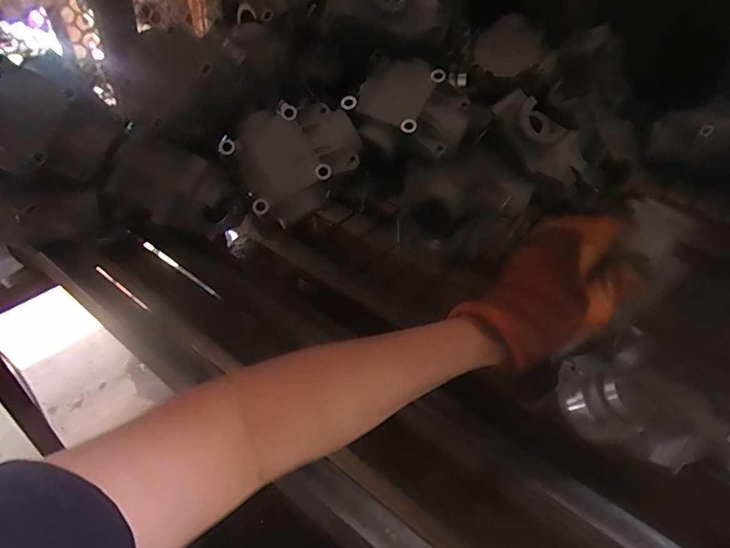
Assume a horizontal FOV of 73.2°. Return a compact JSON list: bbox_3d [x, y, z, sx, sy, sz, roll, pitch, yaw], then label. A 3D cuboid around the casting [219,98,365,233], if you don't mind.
[{"bbox_3d":[-0.083,-0.135,0.581,0.144,0.087,0.111,-30,51,-31],"label":"casting"}]

